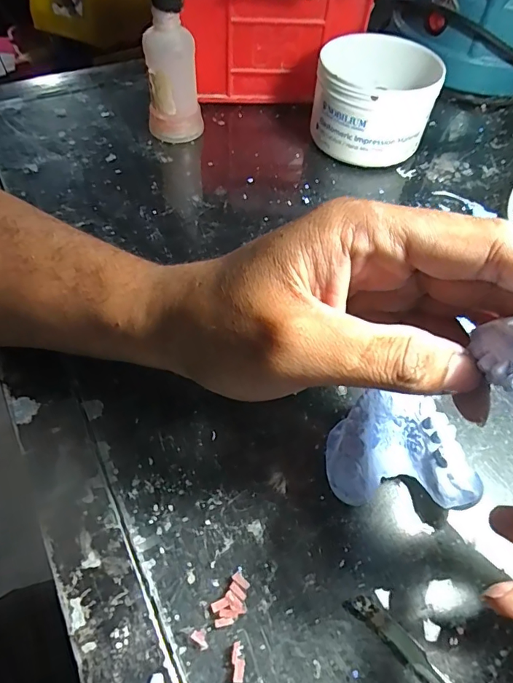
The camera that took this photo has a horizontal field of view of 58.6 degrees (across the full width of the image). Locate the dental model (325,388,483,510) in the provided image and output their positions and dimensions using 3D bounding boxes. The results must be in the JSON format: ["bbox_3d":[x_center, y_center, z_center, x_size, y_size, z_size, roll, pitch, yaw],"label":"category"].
[{"bbox_3d":[0.065,0.053,0.218,0.064,0.026,0.050,3,56,0],"label":"dental model"}]

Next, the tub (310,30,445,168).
[{"bbox_3d":[0.091,-0.193,0.356,0.090,0.063,0.088,9,56,4],"label":"tub"}]

